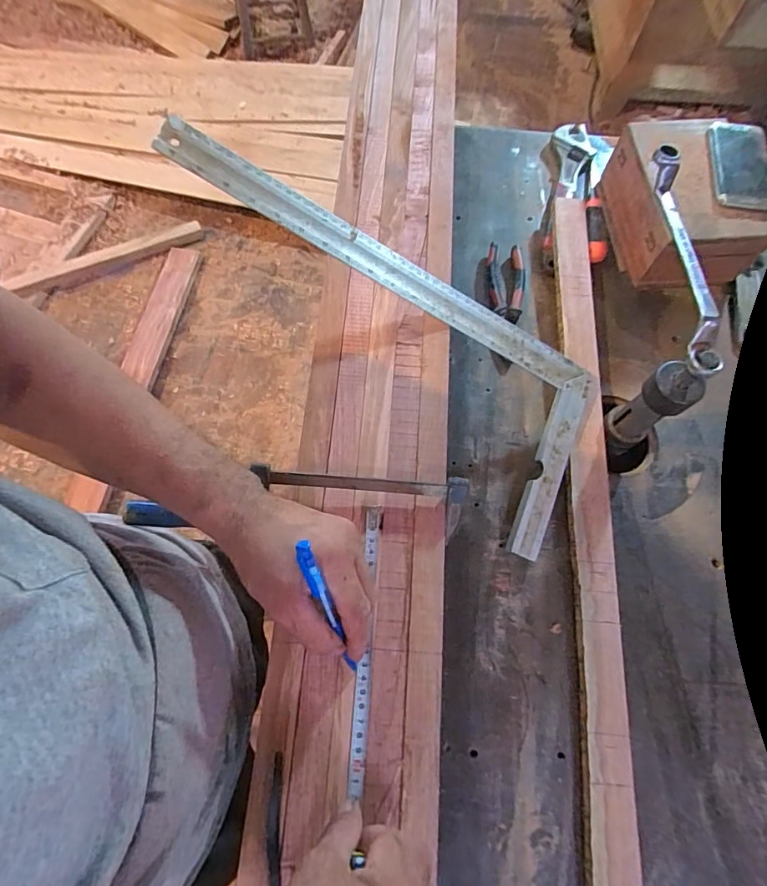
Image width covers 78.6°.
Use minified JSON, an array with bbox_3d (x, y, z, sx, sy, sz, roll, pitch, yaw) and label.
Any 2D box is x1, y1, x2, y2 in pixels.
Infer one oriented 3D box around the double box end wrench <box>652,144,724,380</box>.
[{"bbox_3d":[0.290,-0.181,0.452,0.025,0.026,0.252,3,69,0],"label":"double box end wrench"}]

